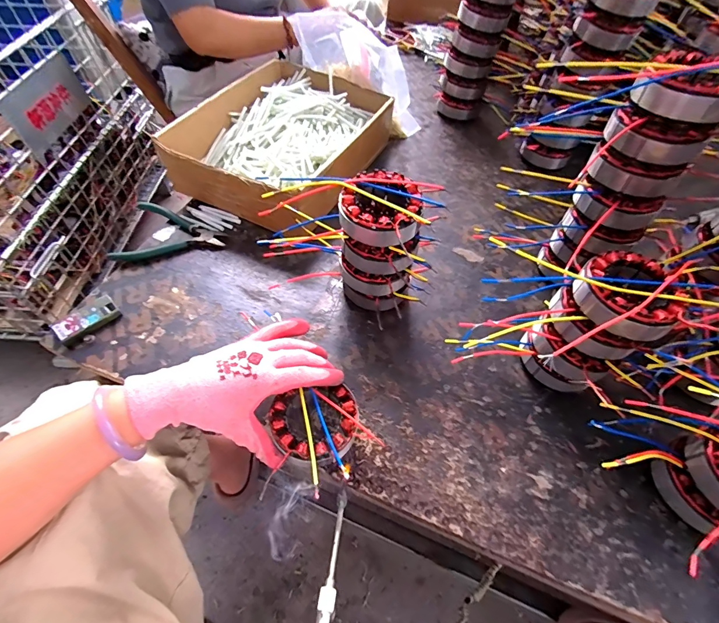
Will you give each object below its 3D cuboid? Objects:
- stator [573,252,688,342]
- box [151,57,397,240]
[{"bbox_3d":[0.247,-0.018,0.346,0.089,0.035,0.083,1,55,-2],"label":"stator"},{"bbox_3d":[-0.111,-0.276,0.604,0.249,0.084,0.337,24,57,13],"label":"box"}]

